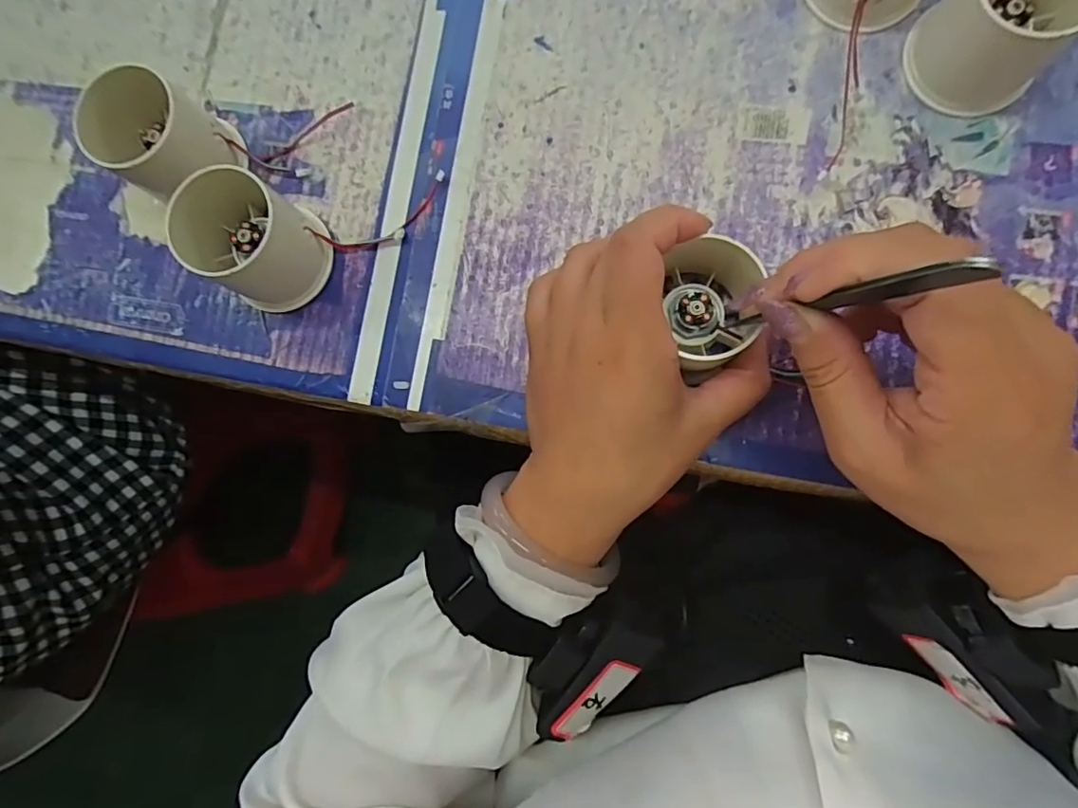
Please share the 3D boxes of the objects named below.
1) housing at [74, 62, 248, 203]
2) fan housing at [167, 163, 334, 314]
[{"bbox_3d":[-0.183,-0.128,0.277,0.049,0.055,0.054,10,88,8],"label":"housing"},{"bbox_3d":[-0.140,-0.080,0.271,0.061,0.050,0.054,31,90,8],"label":"fan housing"}]

